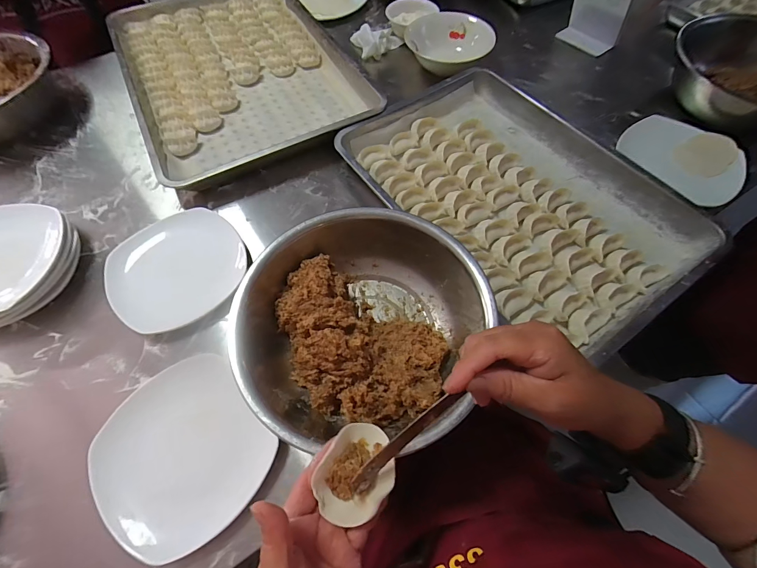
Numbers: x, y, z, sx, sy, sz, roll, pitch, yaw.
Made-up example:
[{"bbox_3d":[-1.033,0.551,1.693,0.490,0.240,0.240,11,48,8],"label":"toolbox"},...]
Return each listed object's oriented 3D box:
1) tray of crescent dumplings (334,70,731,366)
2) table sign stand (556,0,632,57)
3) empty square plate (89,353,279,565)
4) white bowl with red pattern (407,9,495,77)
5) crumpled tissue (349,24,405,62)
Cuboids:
[{"bbox_3d":[0.203,-0.145,0.520,0.343,0.042,0.495,-36,67,-16],"label":"tray of crescent dumplings"},{"bbox_3d":[0.432,-0.550,0.666,0.034,0.156,0.122,-34,67,-16],"label":"table sign stand"},{"bbox_3d":[-0.215,0.183,0.376,0.165,0.023,0.175,-37,67,-17],"label":"empty square plate"},{"bbox_3d":[0.148,-0.487,0.692,0.167,0.061,0.125,38,69,19],"label":"white bowl with red pattern"},{"bbox_3d":[-0.002,-0.522,0.729,0.106,0.034,0.076,-8,62,-3],"label":"crumpled tissue"}]

